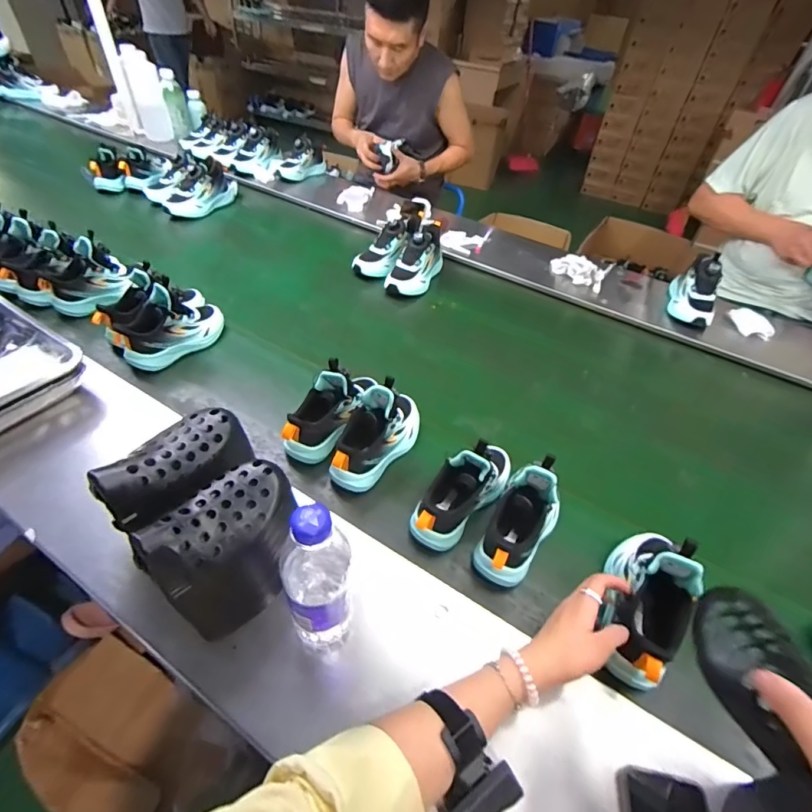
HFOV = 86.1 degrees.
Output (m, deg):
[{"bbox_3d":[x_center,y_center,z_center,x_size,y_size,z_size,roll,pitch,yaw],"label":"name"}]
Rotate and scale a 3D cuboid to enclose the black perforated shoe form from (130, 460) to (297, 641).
[{"bbox_3d":[-0.181,0.149,0.463,0.079,0.144,0.146,23,47,16],"label":"black perforated shoe form"}]

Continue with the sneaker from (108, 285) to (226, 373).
[{"bbox_3d":[-0.421,-0.143,0.782,0.188,0.112,0.089,-25,53,-28],"label":"sneaker"}]

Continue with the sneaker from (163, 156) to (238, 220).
[{"bbox_3d":[-0.597,-0.618,1.259,0.098,0.118,0.224,17,46,10],"label":"sneaker"}]

